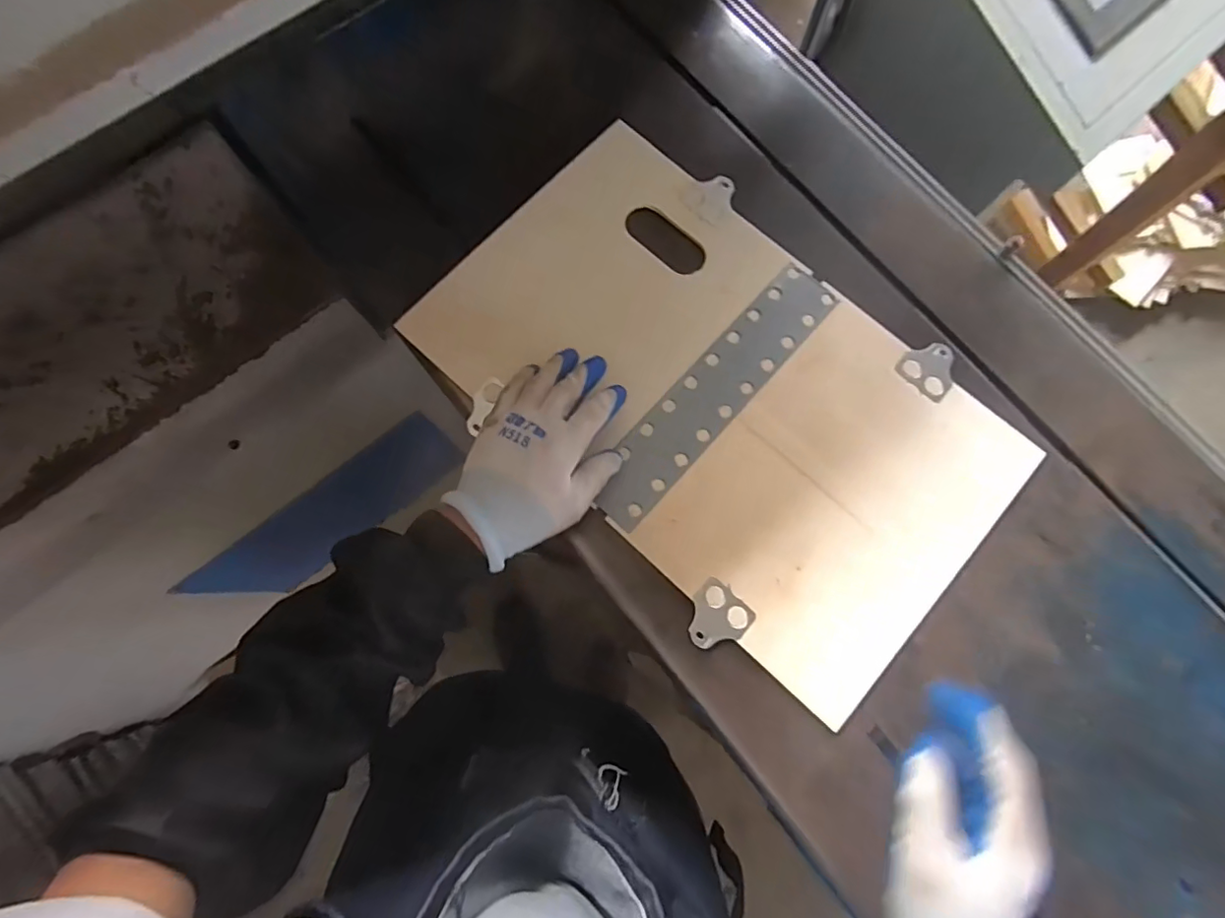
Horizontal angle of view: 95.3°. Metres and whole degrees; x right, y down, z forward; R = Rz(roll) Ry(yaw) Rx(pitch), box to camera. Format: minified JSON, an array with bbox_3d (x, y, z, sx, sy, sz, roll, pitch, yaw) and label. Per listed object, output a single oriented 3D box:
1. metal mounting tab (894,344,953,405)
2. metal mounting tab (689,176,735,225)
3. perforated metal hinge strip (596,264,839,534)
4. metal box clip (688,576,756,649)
[{"bbox_3d":[0.292,-0.084,0.510,0.049,0.004,0.051,39,79,8],"label":"metal mounting tab"},{"bbox_3d":[0.100,-0.257,0.550,0.043,0.005,0.048,39,79,8],"label":"metal mounting tab"},{"bbox_3d":[0.093,-0.062,0.504,0.062,0.005,0.291,40,80,8],"label":"perforated metal hinge strip"},{"bbox_3d":[0.085,0.131,0.456,0.050,0.004,0.051,40,79,8],"label":"metal box clip"}]

